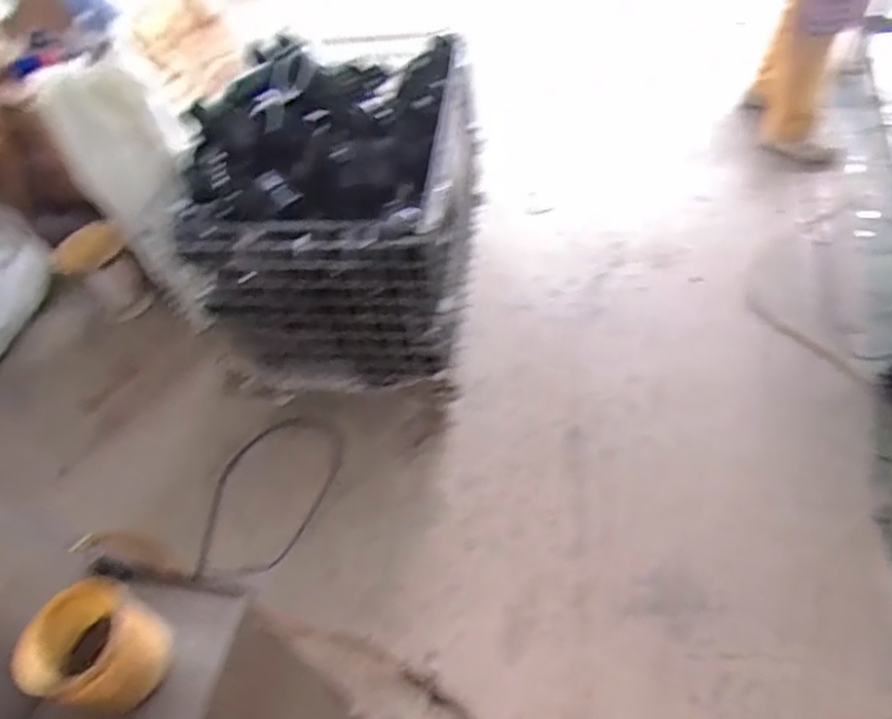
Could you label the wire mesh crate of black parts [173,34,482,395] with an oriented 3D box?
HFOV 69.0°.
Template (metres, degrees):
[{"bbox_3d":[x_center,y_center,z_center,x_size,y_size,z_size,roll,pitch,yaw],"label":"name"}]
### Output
[{"bbox_3d":[-0.263,-0.385,1.652,0.616,0.544,0.737,0,52,9],"label":"wire mesh crate of black parts"}]

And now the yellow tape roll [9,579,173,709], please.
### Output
[{"bbox_3d":[-0.355,0.294,0.676,0.091,0.118,0.117,2,52,11],"label":"yellow tape roll"}]

